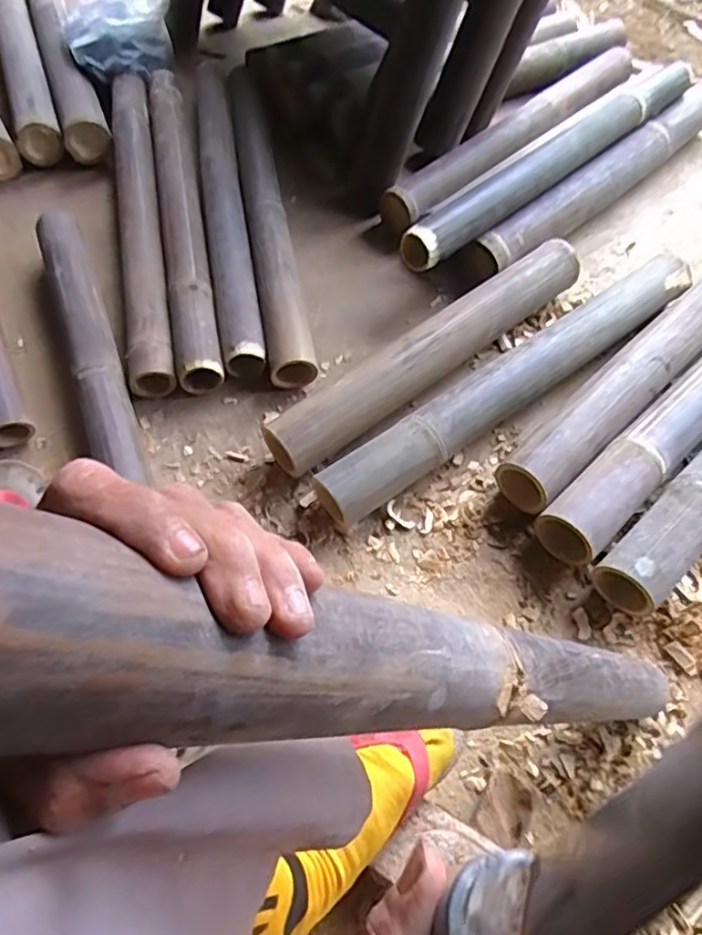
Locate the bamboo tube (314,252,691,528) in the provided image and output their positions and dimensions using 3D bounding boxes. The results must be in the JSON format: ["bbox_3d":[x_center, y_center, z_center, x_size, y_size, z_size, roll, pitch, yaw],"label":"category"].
[{"bbox_3d":[0.203,-0.109,0.748,0.563,0.073,0.073,-30,67,-19],"label":"bamboo tube"}]

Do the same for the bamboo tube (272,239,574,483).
[{"bbox_3d":[0.105,-0.148,0.757,0.474,0.065,0.069,-35,67,-18],"label":"bamboo tube"}]

